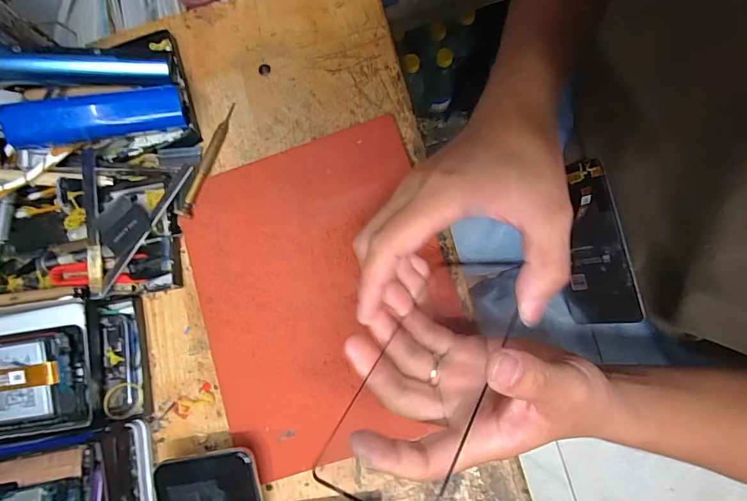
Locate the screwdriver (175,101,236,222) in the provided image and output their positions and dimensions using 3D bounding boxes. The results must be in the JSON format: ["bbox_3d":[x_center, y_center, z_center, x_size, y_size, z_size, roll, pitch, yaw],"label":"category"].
[{"bbox_3d":[-0.147,-0.081,0.377,0.011,0.009,0.110,17,84,8],"label":"screwdriver"}]

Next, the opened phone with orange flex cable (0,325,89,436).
[{"bbox_3d":[-0.304,0.107,0.335,0.148,0.009,0.076,-9,81,4],"label":"opened phone with orange flex cable"}]

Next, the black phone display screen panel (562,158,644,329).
[{"bbox_3d":[0.206,-0.005,0.416,0.009,0.071,0.155,-11,86,-35],"label":"black phone display screen panel"}]

